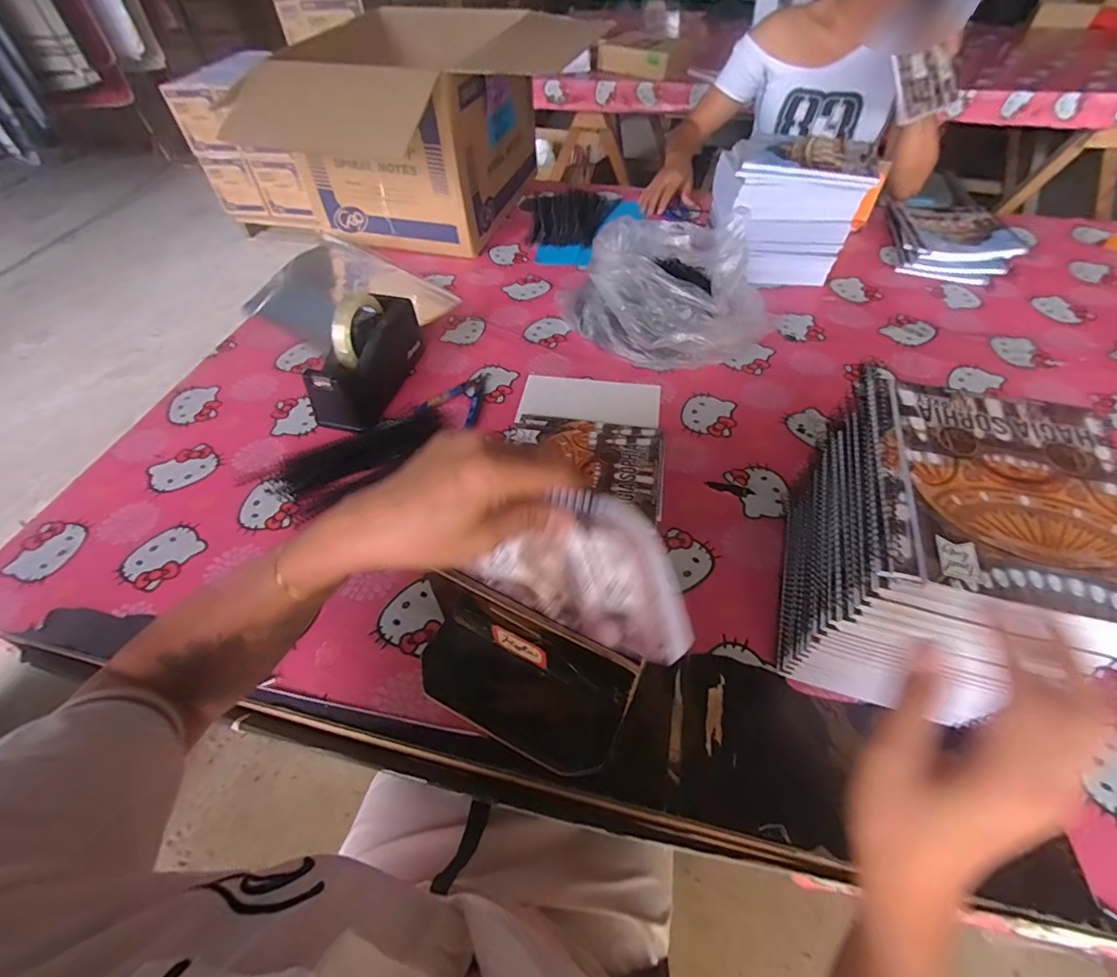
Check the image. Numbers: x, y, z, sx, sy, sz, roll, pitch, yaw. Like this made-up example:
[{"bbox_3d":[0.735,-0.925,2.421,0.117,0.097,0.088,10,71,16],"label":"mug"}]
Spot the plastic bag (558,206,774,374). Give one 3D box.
[{"bbox_3d":[0.183,-0.309,0.783,0.277,0.146,0.281,-34,57,-23],"label":"plastic bag"}]

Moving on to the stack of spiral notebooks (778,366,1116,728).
[{"bbox_3d":[0.307,0.060,0.440,0.164,0.214,0.195,13,52,12],"label":"stack of spiral notebooks"}]

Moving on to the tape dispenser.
[{"bbox_3d":[-0.262,-0.186,0.708,0.076,0.121,0.199,15,53,14],"label":"tape dispenser"}]

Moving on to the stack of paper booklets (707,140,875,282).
[{"bbox_3d":[0.372,-0.459,0.873,0.207,0.185,0.152,9,52,9],"label":"stack of paper booklets"}]

